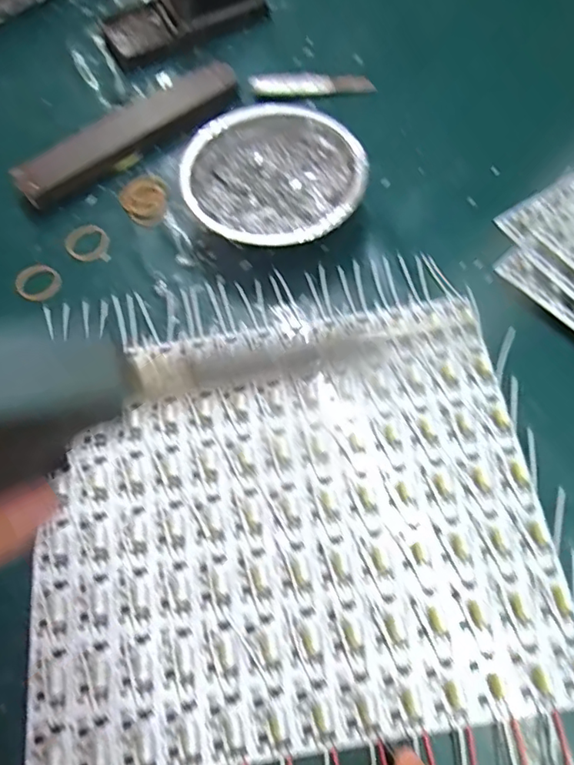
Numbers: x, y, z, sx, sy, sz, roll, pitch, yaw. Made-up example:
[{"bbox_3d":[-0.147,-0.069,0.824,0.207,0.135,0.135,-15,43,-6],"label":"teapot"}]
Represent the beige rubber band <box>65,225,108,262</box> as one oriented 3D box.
[{"bbox_3d":[-0.151,-0.106,0.420,0.031,0.008,0.027,-31,67,-11],"label":"beige rubber band"}]

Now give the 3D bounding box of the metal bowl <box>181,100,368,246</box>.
[{"bbox_3d":[-0.009,-0.148,0.409,0.126,0.040,0.133,-1,65,3],"label":"metal bowl"}]

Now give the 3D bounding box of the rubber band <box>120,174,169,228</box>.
[{"bbox_3d":[-0.111,-0.141,0.432,0.035,0.009,0.043,-12,65,-2],"label":"rubber band"}]

